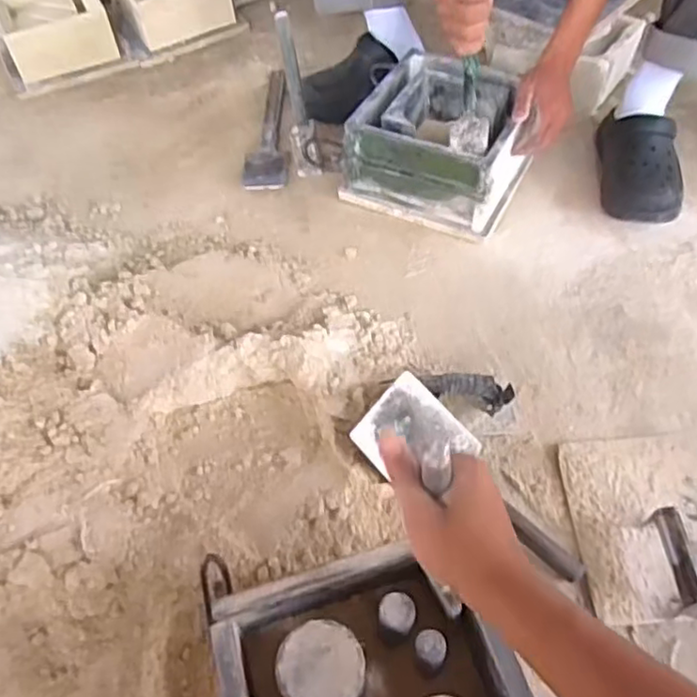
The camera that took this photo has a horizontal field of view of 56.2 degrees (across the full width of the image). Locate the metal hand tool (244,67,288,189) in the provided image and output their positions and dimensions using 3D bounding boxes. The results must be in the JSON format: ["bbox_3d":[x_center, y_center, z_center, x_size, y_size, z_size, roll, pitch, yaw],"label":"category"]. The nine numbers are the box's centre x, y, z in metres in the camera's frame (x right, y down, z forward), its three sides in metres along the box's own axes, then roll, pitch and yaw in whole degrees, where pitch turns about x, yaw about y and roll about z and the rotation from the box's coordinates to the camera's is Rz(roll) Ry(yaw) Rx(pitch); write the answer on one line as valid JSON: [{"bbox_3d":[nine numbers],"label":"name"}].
[{"bbox_3d":[-0.149,-0.397,1.185,0.075,0.027,0.323,-4,55,0],"label":"metal hand tool"}]

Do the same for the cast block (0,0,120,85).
[{"bbox_3d":[-0.621,-0.672,1.377,0.206,0.118,0.242,-25,55,-17],"label":"cast block"}]

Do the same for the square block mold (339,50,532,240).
[{"bbox_3d":[0.148,-0.317,1.015,0.243,0.137,0.233,23,59,16],"label":"square block mold"}]

